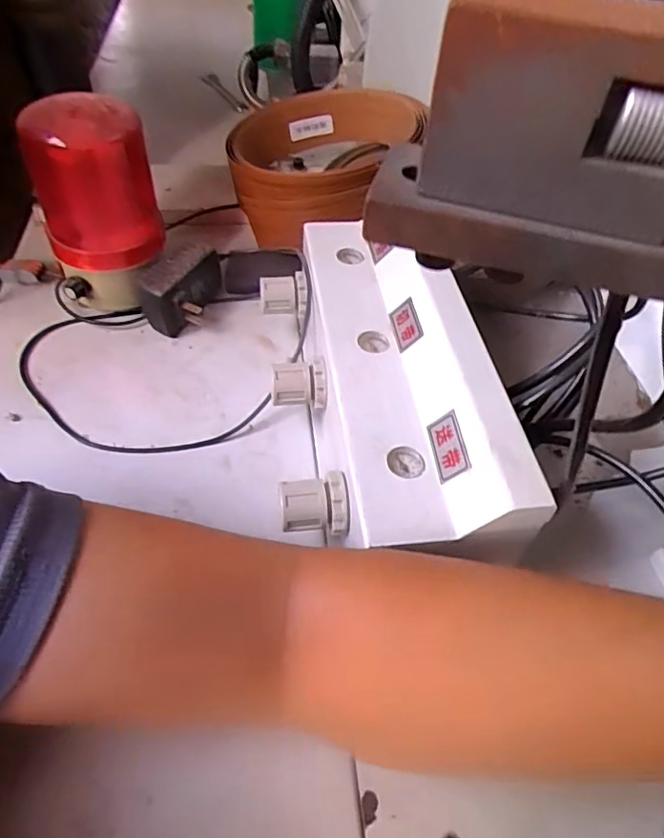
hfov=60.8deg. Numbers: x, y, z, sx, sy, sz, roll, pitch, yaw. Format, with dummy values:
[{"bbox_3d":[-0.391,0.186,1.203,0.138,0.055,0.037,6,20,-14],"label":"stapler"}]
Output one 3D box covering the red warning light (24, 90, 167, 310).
[{"bbox_3d":[-0.192,-0.173,0.465,0.090,0.172,0.102,-9,51,-13],"label":"red warning light"}]

